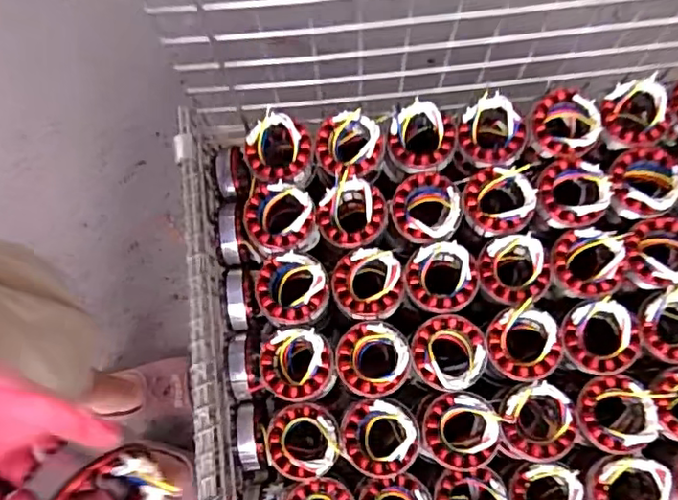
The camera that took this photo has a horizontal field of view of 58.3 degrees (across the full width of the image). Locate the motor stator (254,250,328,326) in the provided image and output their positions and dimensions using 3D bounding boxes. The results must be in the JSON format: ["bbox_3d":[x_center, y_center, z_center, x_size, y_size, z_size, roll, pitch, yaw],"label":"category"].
[{"bbox_3d":[-0.056,0.048,0.738,0.087,0.048,0.084,4,79,2],"label":"motor stator"}]

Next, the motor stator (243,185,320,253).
[{"bbox_3d":[-0.074,-0.036,0.756,0.095,0.051,0.082,-5,79,0],"label":"motor stator"}]

